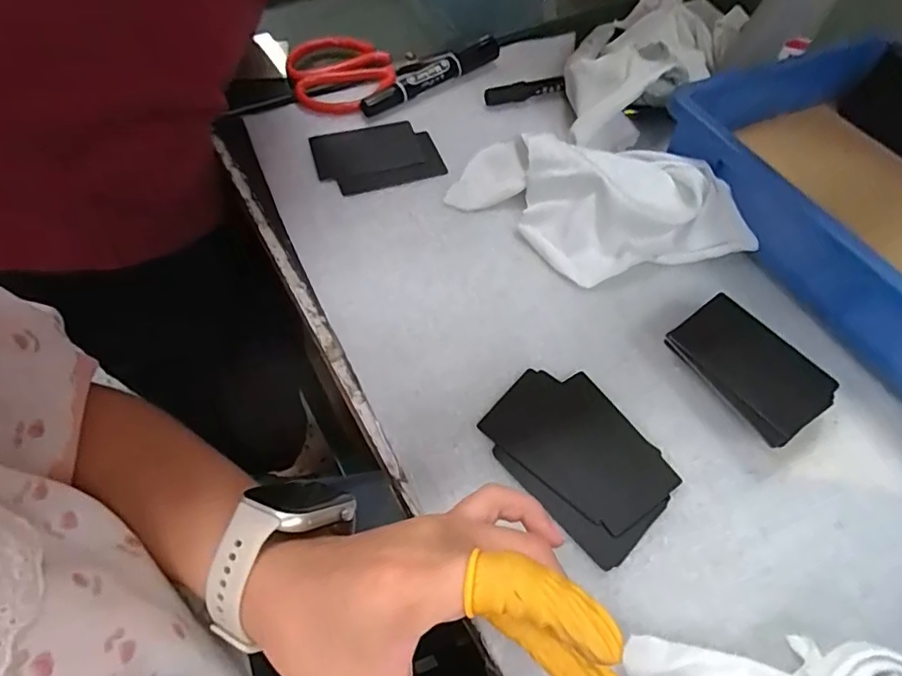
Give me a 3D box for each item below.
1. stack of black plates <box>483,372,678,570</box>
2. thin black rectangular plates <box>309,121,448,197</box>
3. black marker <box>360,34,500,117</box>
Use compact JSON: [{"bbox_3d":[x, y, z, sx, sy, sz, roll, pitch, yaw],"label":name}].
[{"bbox_3d":[0.073,0.065,0.319,0.074,0.005,0.105,-36,67,-21],"label":"stack of black plates"},{"bbox_3d":[-0.060,-0.148,0.450,0.096,0.007,0.074,-15,61,-11],"label":"thin black rectangular plates"},{"bbox_3d":[-0.014,-0.233,0.492,0.144,0.020,0.023,-30,64,-19],"label":"black marker"}]

